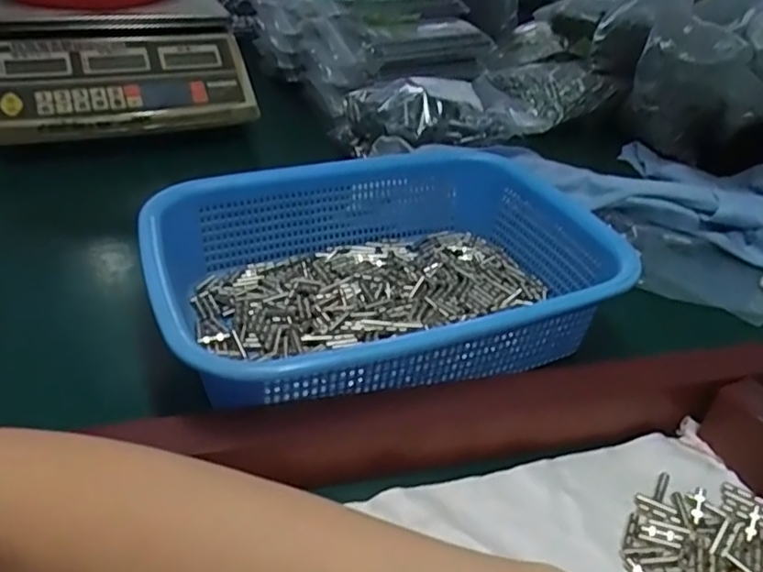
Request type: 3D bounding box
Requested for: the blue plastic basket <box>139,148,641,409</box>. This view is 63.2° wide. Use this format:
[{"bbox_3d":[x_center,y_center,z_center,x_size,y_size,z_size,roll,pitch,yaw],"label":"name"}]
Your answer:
[{"bbox_3d":[0.013,-0.017,0.418,0.285,0.076,0.208,-13,39,-20],"label":"blue plastic basket"}]

